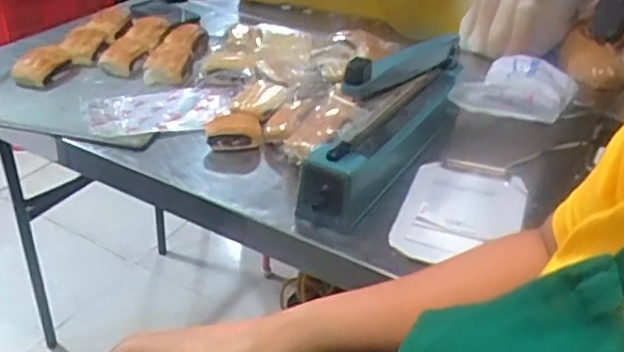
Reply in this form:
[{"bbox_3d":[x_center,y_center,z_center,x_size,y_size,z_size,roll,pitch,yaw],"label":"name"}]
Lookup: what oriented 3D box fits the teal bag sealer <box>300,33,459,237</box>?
[{"bbox_3d":[0.120,-0.102,0.864,0.079,0.211,0.401,22,38,24],"label":"teal bag sealer"}]

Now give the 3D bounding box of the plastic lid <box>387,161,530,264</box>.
[{"bbox_3d":[0.198,0.046,0.813,0.153,0.027,0.188,13,35,14],"label":"plastic lid"}]

